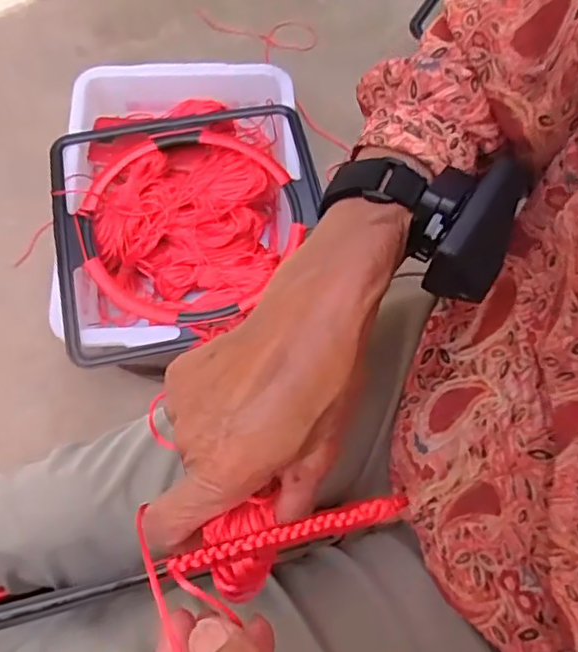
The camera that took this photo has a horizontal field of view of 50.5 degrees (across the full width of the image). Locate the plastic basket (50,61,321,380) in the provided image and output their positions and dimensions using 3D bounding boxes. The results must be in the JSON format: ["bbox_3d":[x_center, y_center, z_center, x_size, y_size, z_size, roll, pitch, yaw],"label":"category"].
[{"bbox_3d":[-0.135,-0.161,0.834,0.334,0.102,0.437,-8,68,-6],"label":"plastic basket"}]

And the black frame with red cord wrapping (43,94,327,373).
[{"bbox_3d":[-0.121,-0.135,0.773,0.335,0.030,0.333,-12,69,-7],"label":"black frame with red cord wrapping"}]

